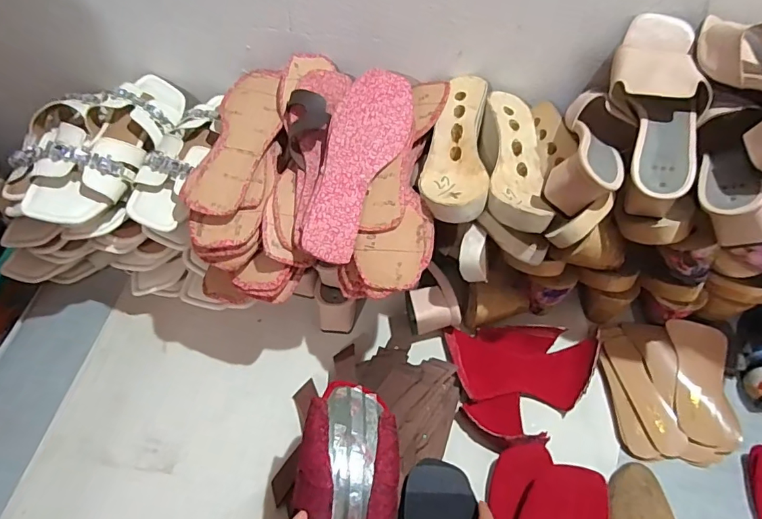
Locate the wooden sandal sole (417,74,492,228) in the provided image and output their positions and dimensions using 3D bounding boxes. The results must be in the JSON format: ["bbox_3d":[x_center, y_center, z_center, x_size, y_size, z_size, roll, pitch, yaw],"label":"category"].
[{"bbox_3d":[0.098,-0.139,0.586,0.082,0.051,0.230,9,52,5],"label":"wooden sandal sole"}]

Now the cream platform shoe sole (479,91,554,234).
[{"bbox_3d":[0.165,-0.122,0.582,0.070,0.042,0.224,5,52,2],"label":"cream platform shoe sole"}]

